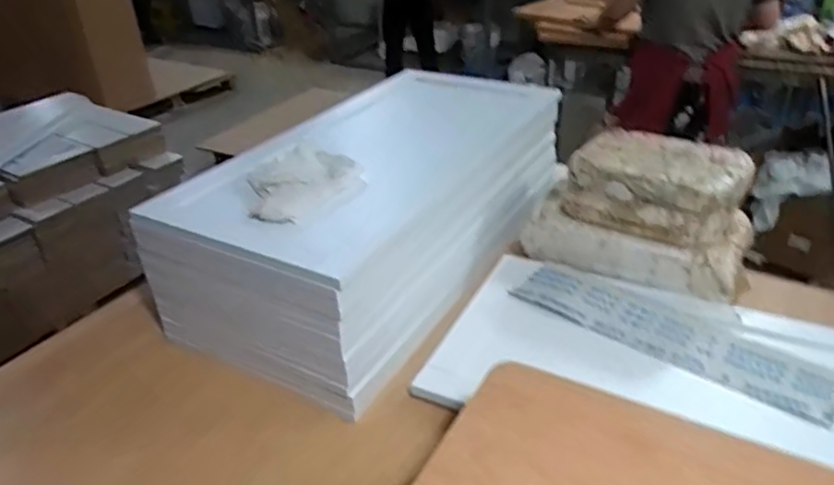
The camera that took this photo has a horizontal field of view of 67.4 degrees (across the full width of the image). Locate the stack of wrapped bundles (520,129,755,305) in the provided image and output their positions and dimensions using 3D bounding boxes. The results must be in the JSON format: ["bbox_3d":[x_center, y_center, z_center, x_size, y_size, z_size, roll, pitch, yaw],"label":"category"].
[{"bbox_3d":[0.380,-0.065,1.047,0.324,0.171,0.222,15,37,23],"label":"stack of wrapped bundles"}]

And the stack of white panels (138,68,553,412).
[{"bbox_3d":[-0.049,-0.077,1.096,0.352,0.248,0.744,17,38,26],"label":"stack of white panels"}]

